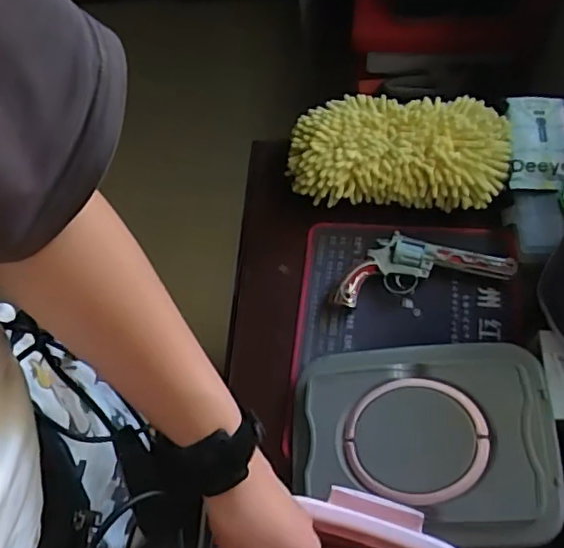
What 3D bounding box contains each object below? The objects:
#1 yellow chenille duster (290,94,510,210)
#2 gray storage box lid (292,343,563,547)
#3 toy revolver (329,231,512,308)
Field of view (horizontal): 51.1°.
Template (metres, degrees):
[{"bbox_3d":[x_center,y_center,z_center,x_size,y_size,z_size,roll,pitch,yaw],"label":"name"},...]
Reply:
[{"bbox_3d":[0.139,-0.154,0.725,0.258,0.056,0.137,5,61,7],"label":"yellow chenille duster"},{"bbox_3d":[0.127,0.155,0.567,0.245,0.017,0.174,-3,67,22],"label":"gray storage box lid"},{"bbox_3d":[0.162,-0.013,0.692,0.204,0.024,0.069,-9,60,-1],"label":"toy revolver"}]

